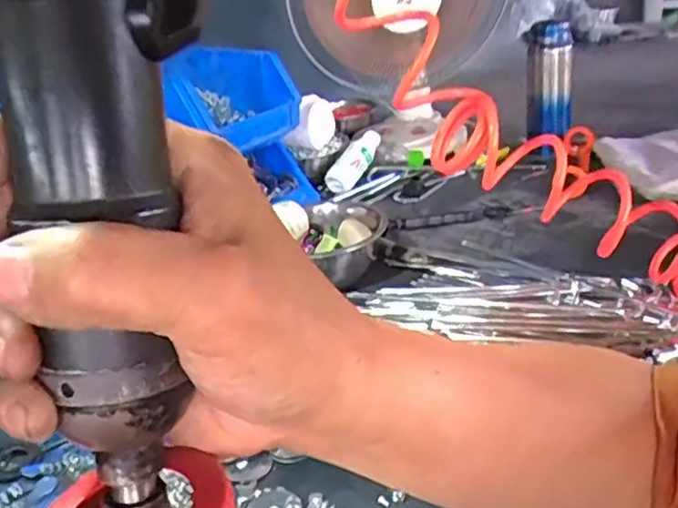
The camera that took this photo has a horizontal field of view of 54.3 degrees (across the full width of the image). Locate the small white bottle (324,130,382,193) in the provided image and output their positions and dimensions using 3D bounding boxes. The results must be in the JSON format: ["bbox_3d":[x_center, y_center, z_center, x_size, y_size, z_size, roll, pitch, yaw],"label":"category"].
[{"bbox_3d":[0.033,-0.185,1.267,0.052,0.055,0.155,11,48,34],"label":"small white bottle"}]

